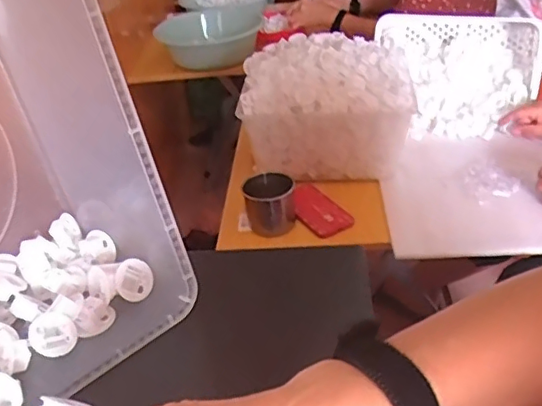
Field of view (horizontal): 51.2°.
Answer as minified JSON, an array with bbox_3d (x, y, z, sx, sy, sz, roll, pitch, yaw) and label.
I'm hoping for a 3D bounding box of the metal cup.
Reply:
[{"bbox_3d":[-0.002,0.002,0.938,0.083,0.079,0.067,-8,35,-3],"label":"metal cup"}]

